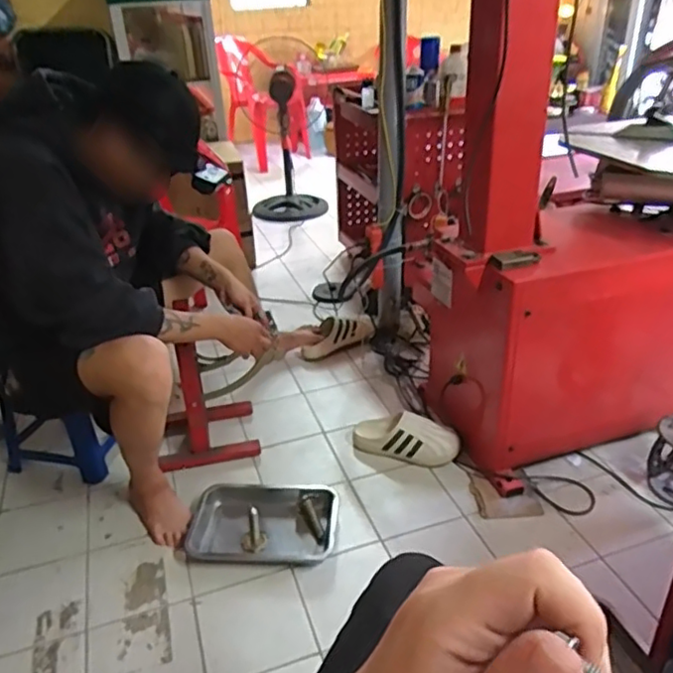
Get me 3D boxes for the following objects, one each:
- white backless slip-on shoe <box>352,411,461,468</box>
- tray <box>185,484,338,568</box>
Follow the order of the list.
[{"bbox_3d":[0.171,0.248,1.540,0.269,0.091,0.094,10,32,20],"label":"white backless slip-on shoe"},{"bbox_3d":[-0.158,0.405,1.361,0.317,0.040,0.203,-1,30,2],"label":"tray"}]

